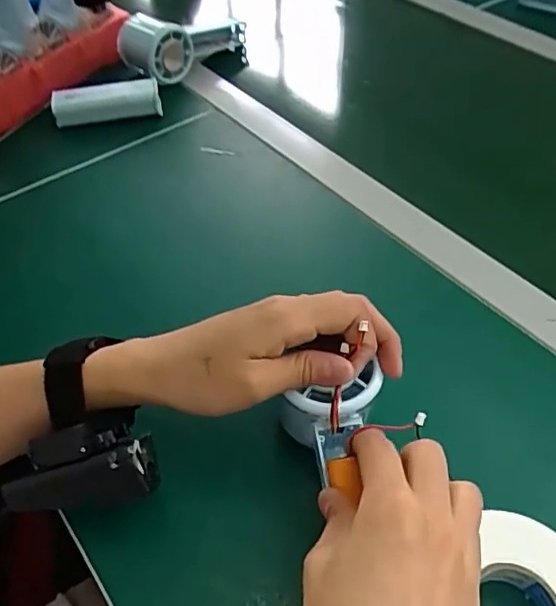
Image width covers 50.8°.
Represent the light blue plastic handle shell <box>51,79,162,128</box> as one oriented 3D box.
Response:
[{"bbox_3d":[-0.168,-0.197,0.574,0.101,0.025,0.034,-10,49,-5],"label":"light blue plastic handle shell"}]

